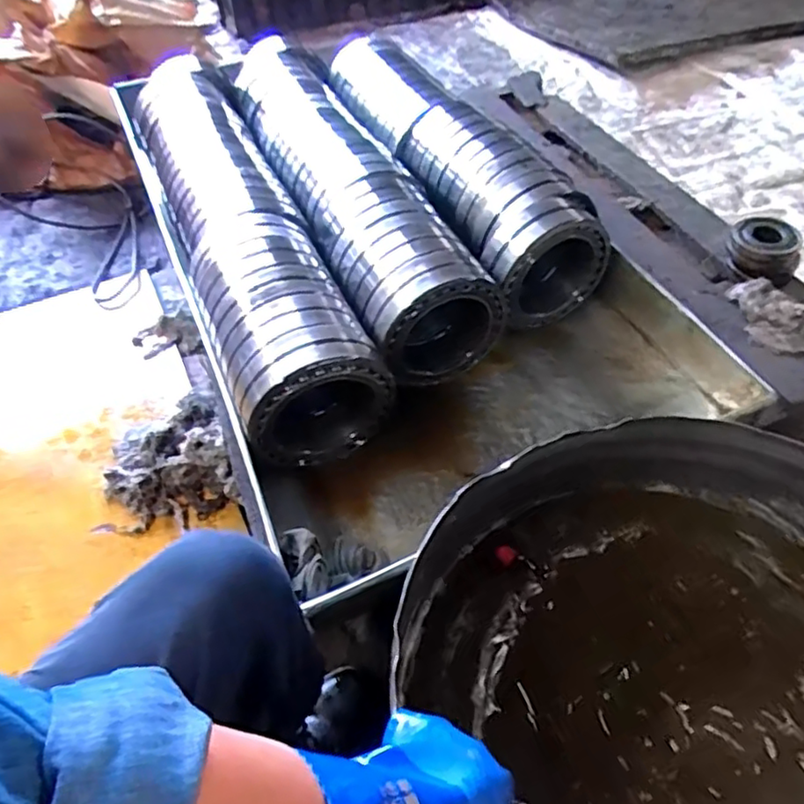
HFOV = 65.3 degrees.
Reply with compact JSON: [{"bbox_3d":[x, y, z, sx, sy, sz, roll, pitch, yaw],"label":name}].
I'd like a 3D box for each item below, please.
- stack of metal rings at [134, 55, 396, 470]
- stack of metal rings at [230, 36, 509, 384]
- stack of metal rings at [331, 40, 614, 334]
[{"bbox_3d":[-0.317,-0.342,1.176,0.216,0.174,1.077,-19,52,-14],"label":"stack of metal rings"},{"bbox_3d":[-0.134,-0.433,1.253,0.222,0.202,1.017,-20,52,-14],"label":"stack of metal rings"},{"bbox_3d":[0.074,-0.493,1.284,0.217,0.190,0.883,-20,52,-14],"label":"stack of metal rings"}]

